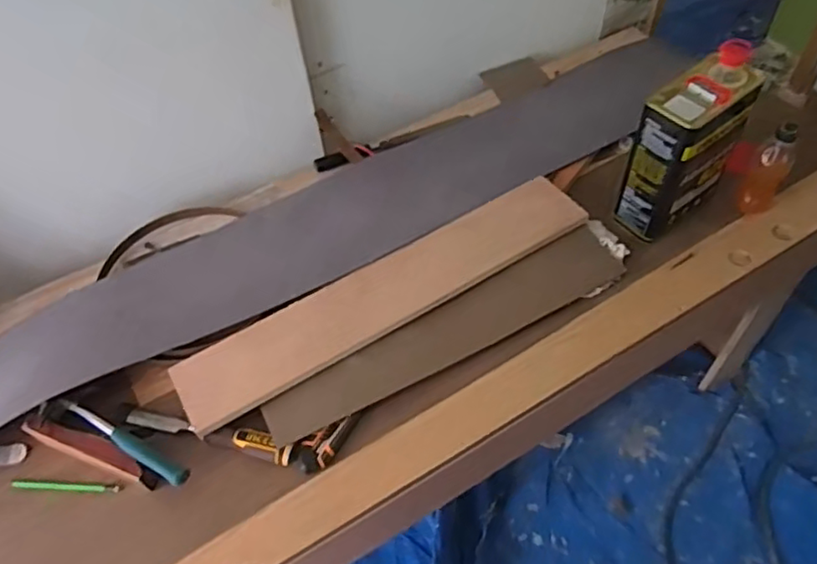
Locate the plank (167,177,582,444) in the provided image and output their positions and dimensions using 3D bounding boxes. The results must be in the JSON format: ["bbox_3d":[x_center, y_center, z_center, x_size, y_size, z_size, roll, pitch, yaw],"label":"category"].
[{"bbox_3d":[-0.027,0.013,0.964,0.652,0.020,0.119,-28,62,-16],"label":"plank"}]

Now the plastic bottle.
[{"bbox_3d":[0.575,-0.178,1.010,0.055,0.156,0.063,27,60,23],"label":"plastic bottle"}]

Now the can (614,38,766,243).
[{"bbox_3d":[0.413,-0.193,0.967,0.167,0.255,0.097,-32,57,-18],"label":"can"}]

